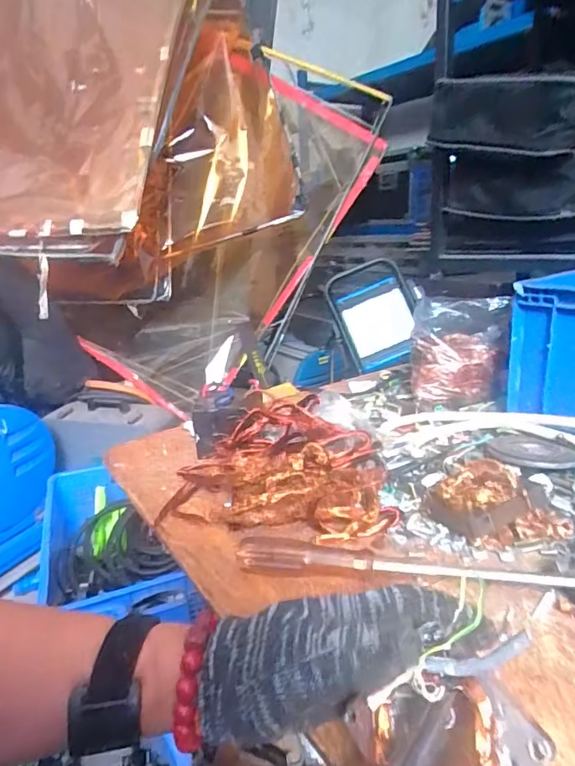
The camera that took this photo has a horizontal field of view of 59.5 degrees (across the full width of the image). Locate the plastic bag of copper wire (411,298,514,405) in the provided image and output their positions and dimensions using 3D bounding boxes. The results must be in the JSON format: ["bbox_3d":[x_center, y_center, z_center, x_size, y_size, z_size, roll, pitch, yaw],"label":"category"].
[{"bbox_3d":[0.240,-0.040,0.696,0.130,0.136,0.070,3,18,18],"label":"plastic bag of copper wire"}]

